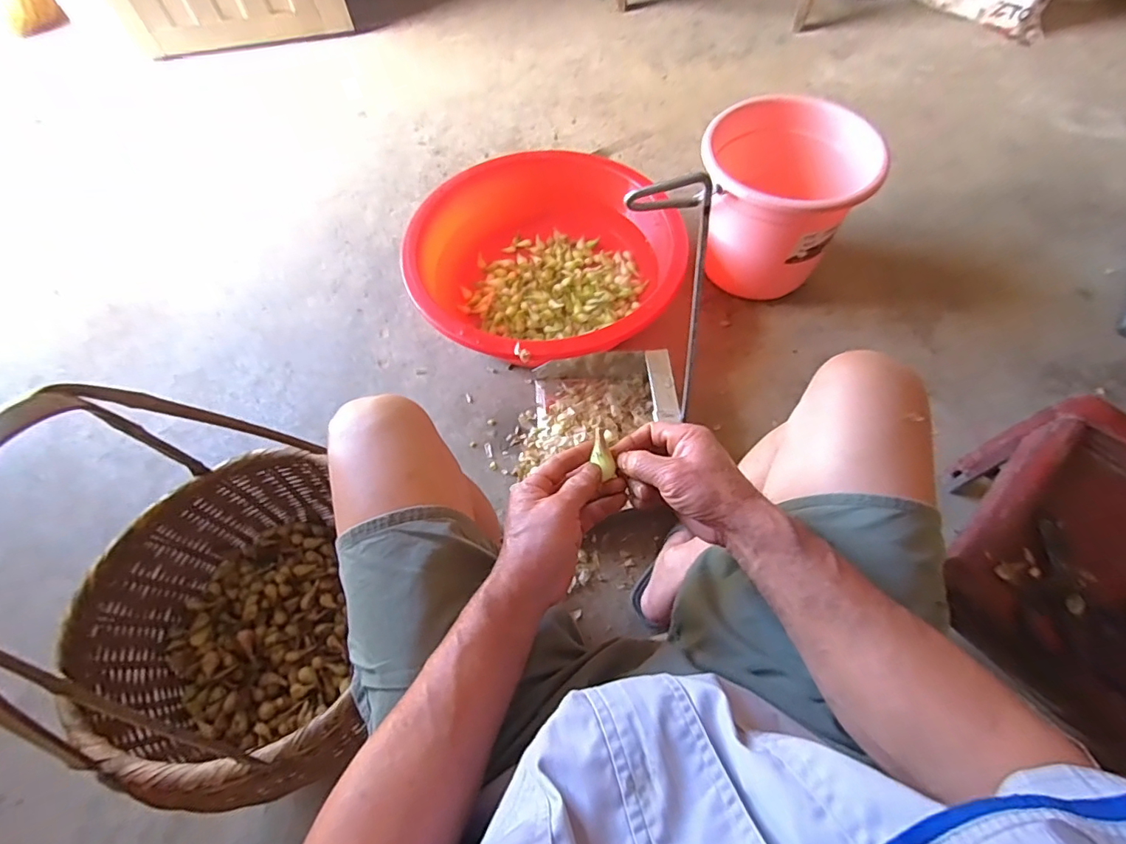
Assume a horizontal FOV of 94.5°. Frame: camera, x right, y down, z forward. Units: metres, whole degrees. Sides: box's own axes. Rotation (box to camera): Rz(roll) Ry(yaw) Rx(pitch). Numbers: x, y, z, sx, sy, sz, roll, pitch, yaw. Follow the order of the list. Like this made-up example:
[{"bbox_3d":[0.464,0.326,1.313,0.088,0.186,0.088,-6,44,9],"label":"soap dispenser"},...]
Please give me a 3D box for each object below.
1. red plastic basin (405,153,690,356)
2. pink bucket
[{"bbox_3d":[-0.047,-0.324,1.065,0.499,0.163,0.490,-1,62,2],"label":"red plastic basin"},{"bbox_3d":[0.422,-0.430,1.063,0.314,0.291,0.254,16,64,10],"label":"pink bucket"}]

